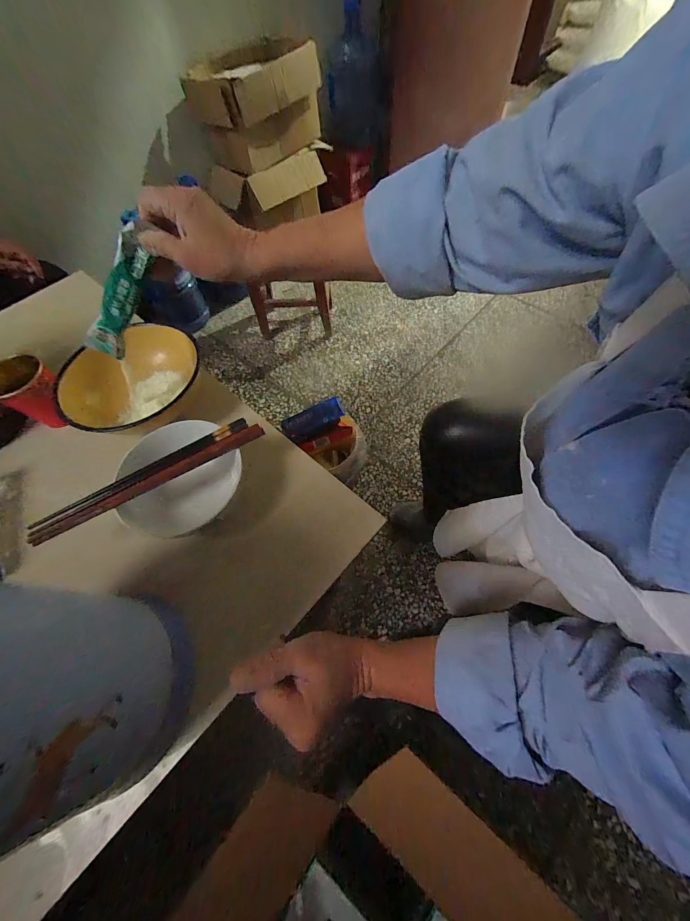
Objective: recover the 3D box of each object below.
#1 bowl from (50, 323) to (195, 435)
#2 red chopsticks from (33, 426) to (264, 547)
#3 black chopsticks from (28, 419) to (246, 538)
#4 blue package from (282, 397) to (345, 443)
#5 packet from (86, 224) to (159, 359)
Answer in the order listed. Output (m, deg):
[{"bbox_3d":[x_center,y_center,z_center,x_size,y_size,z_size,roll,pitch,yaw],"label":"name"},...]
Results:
[{"bbox_3d":[-0.268,-0.099,0.428,0.149,0.068,0.170,28,68,17],"label":"bowl"},{"bbox_3d":[-0.200,0.022,0.342,0.243,0.012,0.014,-30,65,-11],"label":"red chopsticks"},{"bbox_3d":[-0.212,0.013,0.343,0.230,0.005,0.018,-30,64,-11],"label":"black chopsticks"},{"bbox_3d":[-0.072,-0.094,0.751,0.144,0.026,0.067,-24,63,-8],"label":"blue package"},{"bbox_3d":[-0.234,-0.172,0.338,0.019,0.031,0.139,49,117,24],"label":"packet"}]

